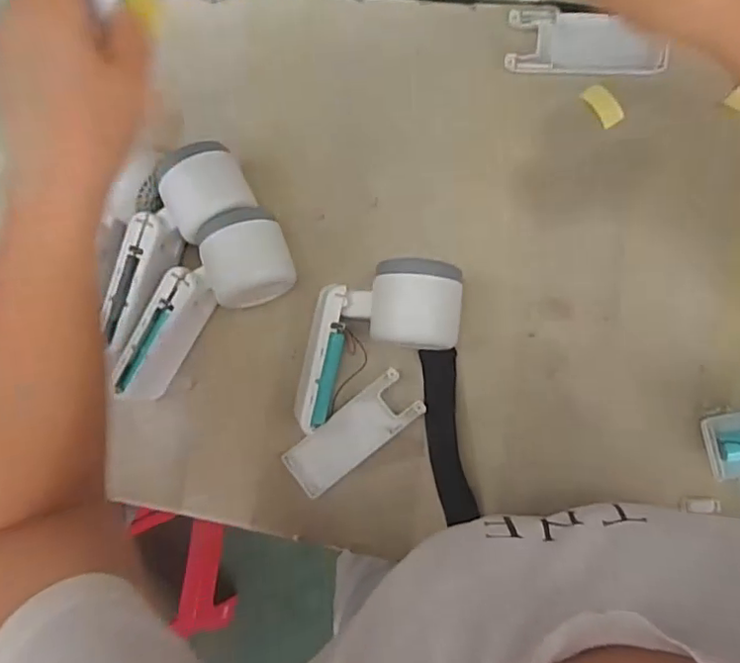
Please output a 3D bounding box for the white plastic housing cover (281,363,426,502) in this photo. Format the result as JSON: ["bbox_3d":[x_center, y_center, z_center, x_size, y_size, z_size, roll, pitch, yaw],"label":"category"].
[{"bbox_3d":[-0.012,0.074,0.430,0.105,0.009,0.039,-39,82,5],"label":"white plastic housing cover"}]

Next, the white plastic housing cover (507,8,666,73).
[{"bbox_3d":[0.148,-0.199,0.411,0.102,0.010,0.042,6,88,10],"label":"white plastic housing cover"}]

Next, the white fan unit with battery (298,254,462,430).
[{"bbox_3d":[-0.002,0.000,0.416,0.147,0.042,0.078,-31,82,6],"label":"white fan unit with battery"}]

